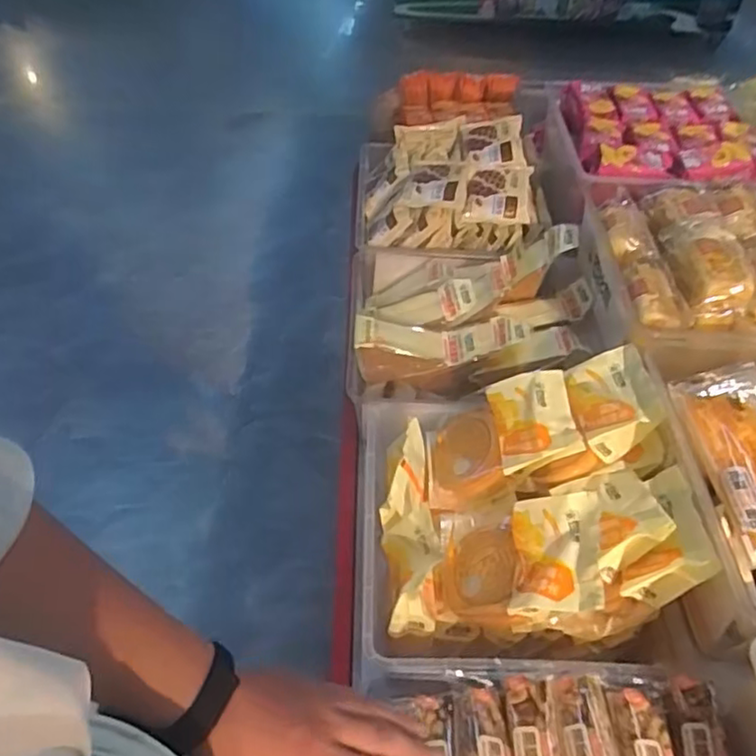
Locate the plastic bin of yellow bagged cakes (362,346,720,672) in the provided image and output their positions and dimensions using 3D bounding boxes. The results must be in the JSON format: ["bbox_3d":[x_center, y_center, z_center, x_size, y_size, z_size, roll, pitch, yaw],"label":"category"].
[{"bbox_3d":[0.136,0.132,0.645,0.282,0.162,0.290,2,48,1],"label":"plastic bin of yellow bagged cakes"}]

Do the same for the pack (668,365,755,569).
[{"bbox_3d":[0.329,0.071,0.580,0.075,0.037,0.184,1,48,-1],"label":"pack"}]

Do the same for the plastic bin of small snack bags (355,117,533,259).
[{"bbox_3d":[0.098,-0.306,1.020,0.262,0.105,0.254,4,48,3],"label":"plastic bin of small snack bags"}]

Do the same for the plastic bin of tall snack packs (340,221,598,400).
[{"bbox_3d":[0.121,-0.102,0.862,0.307,0.124,0.287,0,48,-1],"label":"plastic bin of tall snack packs"}]

